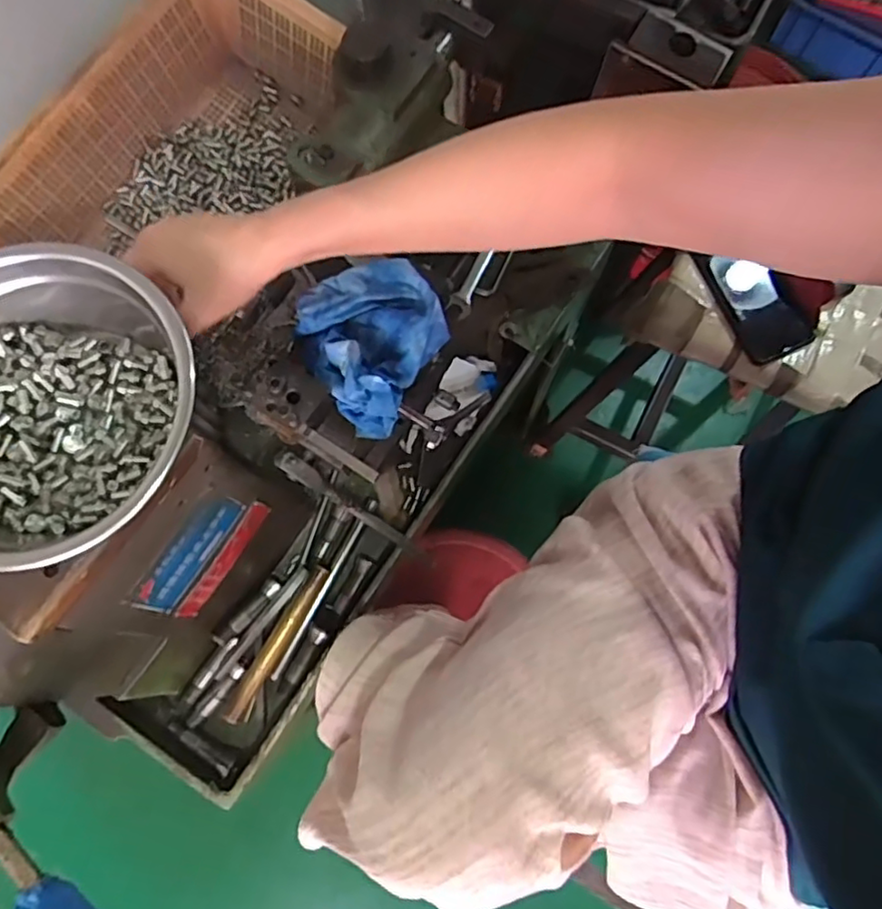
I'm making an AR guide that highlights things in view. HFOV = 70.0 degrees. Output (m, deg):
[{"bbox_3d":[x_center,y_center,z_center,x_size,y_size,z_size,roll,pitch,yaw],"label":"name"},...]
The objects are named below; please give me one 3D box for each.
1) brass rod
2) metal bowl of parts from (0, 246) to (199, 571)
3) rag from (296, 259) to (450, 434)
[{"bbox_3d":[-0.154,0.179,0.600,0.018,0.016,0.159,29,79,7],"label":"brass rod"},{"bbox_3d":[-0.224,-0.026,0.350,0.152,0.056,0.167,0,77,0],"label":"metal bowl of parts"},{"bbox_3d":[-0.042,-0.080,0.446,0.104,0.041,0.117,-26,78,-5],"label":"rag"}]

